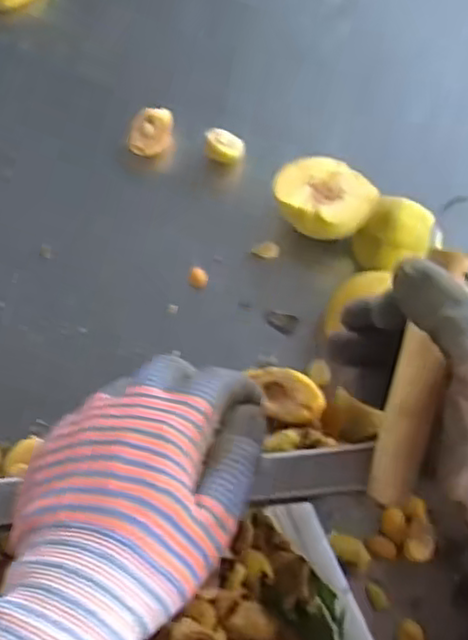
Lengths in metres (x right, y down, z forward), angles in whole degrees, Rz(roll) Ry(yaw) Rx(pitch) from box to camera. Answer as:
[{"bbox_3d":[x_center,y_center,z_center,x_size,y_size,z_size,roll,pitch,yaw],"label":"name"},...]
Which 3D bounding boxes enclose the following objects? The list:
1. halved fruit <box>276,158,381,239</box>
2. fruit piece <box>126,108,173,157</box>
[{"bbox_3d":[0.057,-0.075,0.450,0.063,0.040,0.059,0,65,-1],"label":"halved fruit"},{"bbox_3d":[-0.058,-0.129,0.487,0.030,0.021,0.032,0,65,-1],"label":"fruit piece"}]

